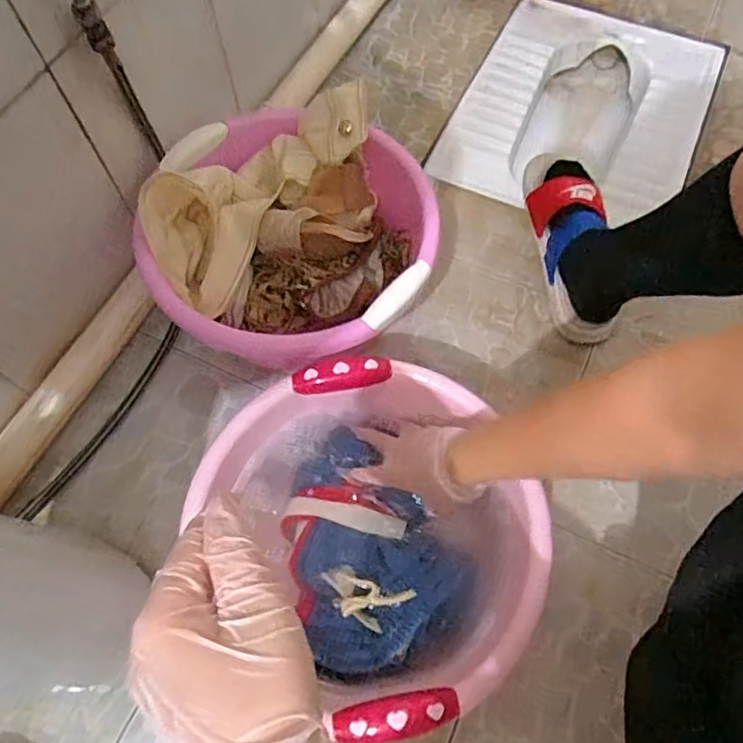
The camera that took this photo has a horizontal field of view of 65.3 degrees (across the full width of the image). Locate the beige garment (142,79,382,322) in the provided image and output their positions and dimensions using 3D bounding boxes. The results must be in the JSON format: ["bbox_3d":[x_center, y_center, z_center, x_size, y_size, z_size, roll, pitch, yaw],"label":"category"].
[{"bbox_3d":[-0.122,-0.201,0.688,0.287,0.122,0.160,-27,68,-12],"label":"beige garment"}]

